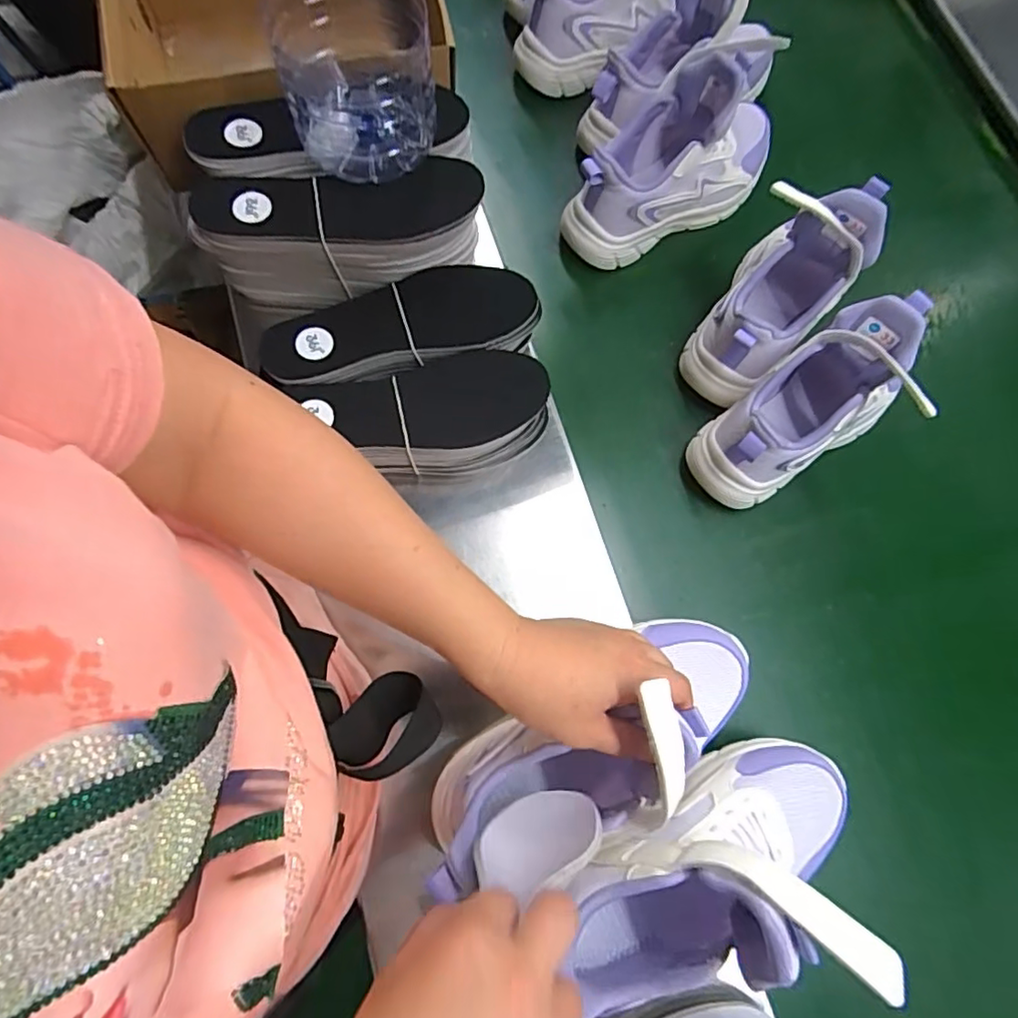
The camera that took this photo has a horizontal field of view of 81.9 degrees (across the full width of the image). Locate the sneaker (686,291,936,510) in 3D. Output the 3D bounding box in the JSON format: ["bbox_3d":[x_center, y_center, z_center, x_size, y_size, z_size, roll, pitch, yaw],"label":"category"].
[{"bbox_3d":[0.236,-0.078,0.460,0.175,0.139,0.073,-25,71,-6],"label":"sneaker"}]

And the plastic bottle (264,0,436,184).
[{"bbox_3d":[-0.109,-0.314,0.416,0.106,0.095,0.111,-15,70,-3],"label":"plastic bottle"}]

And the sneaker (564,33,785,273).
[{"bbox_3d":[0.160,-0.317,0.520,0.230,0.138,0.080,-28,71,-7],"label":"sneaker"}]

